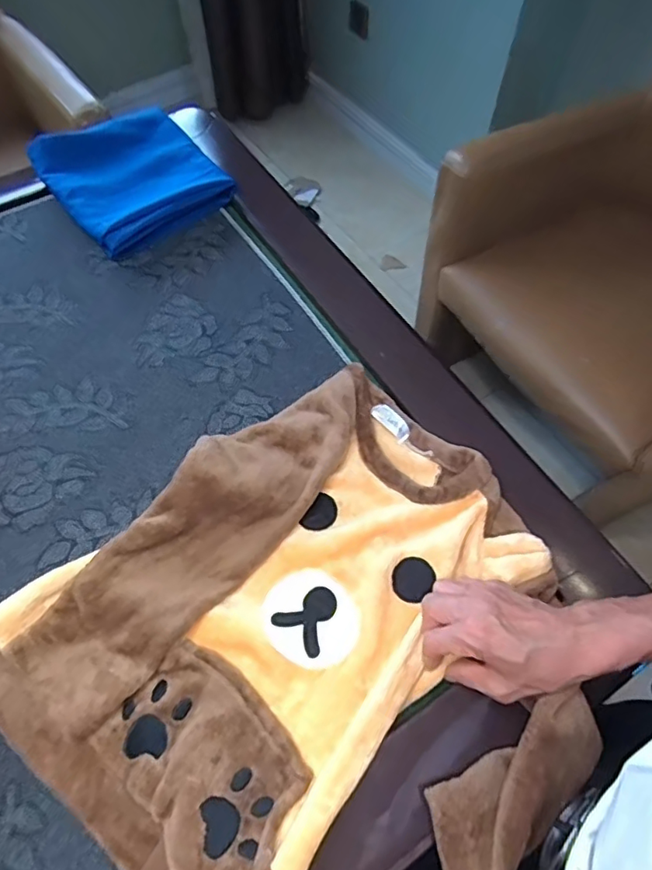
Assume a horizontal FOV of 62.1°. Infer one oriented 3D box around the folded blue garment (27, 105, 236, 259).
[{"bbox_3d":[-0.257,-0.340,0.724,0.209,0.078,0.189,-29,66,-15],"label":"folded blue garment"}]

